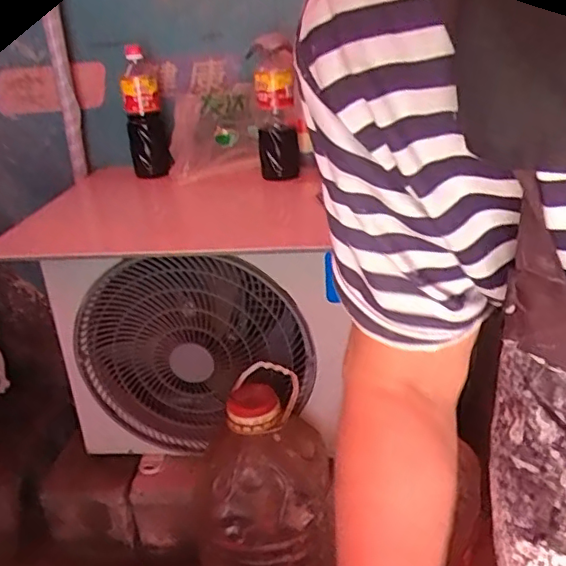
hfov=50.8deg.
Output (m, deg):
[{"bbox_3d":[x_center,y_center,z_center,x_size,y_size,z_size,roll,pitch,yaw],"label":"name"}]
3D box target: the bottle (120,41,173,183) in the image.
[{"bbox_3d":[-0.267,-0.322,1.141,0.071,0.238,0.075,-14,24,-15],"label":"bottle"}]

